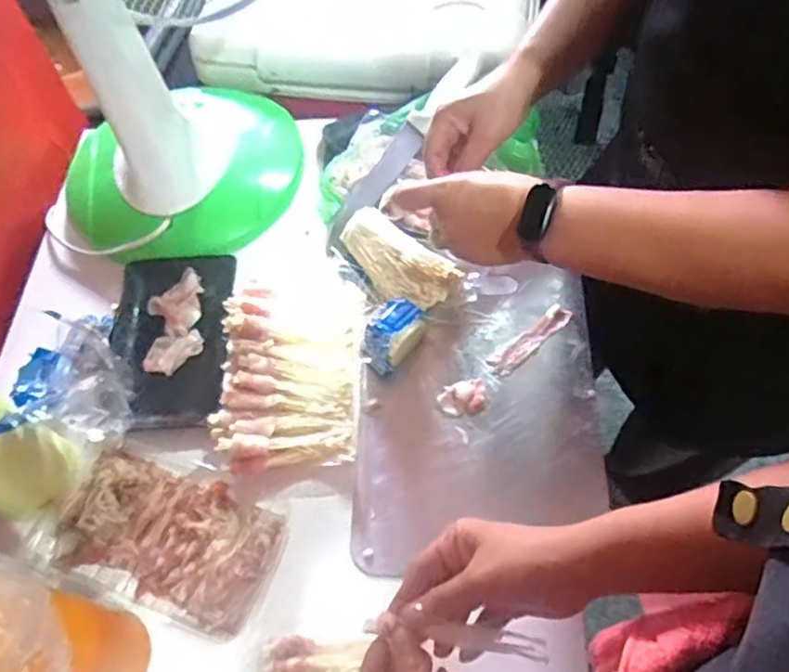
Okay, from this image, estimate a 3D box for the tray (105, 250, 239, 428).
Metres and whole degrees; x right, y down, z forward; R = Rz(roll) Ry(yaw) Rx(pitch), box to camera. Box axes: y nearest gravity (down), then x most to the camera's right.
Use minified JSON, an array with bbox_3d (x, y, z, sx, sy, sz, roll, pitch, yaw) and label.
[{"bbox_3d":[-0.239,0.001,0.700,0.124,0.022,0.203,-3,60,3],"label":"tray"}]

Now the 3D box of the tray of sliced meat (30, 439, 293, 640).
[{"bbox_3d":[-0.215,0.168,0.584,0.222,0.045,0.128,17,62,14],"label":"tray of sliced meat"}]

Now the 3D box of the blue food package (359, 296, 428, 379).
[{"bbox_3d":[-0.003,-0.003,0.662,0.052,0.032,0.079,27,65,19],"label":"blue food package"}]

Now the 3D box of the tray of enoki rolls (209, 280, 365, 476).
[{"bbox_3d":[-0.103,0.029,0.642,0.131,0.059,0.205,-1,60,4],"label":"tray of enoki rolls"}]

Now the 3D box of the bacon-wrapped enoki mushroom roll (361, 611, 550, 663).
[{"bbox_3d":[0.039,0.195,0.427,0.118,0.010,0.014,6,60,5],"label":"bacon-wrapped enoki mushroom roll"}]

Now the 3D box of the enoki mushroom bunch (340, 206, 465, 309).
[{"bbox_3d":[0.005,-0.085,0.705,0.075,0.037,0.136,-39,64,-17],"label":"enoki mushroom bunch"}]

